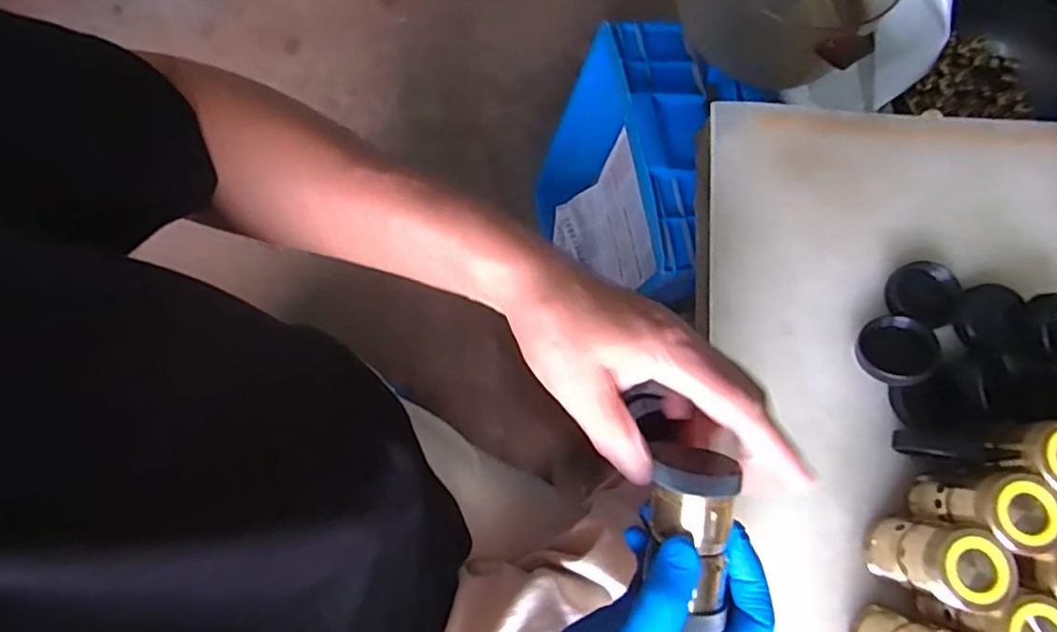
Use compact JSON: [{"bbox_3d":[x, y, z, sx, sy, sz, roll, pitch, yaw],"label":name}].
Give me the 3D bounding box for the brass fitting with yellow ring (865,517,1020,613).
[{"bbox_3d":[0.226,0.136,0.339,0.038,0.081,0.037,10,78,3],"label":"brass fitting with yellow ring"}]

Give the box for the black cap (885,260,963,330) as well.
[{"bbox_3d":[0.261,-0.016,0.392,0.045,0.010,0.040,24,79,6],"label":"black cap"}]

